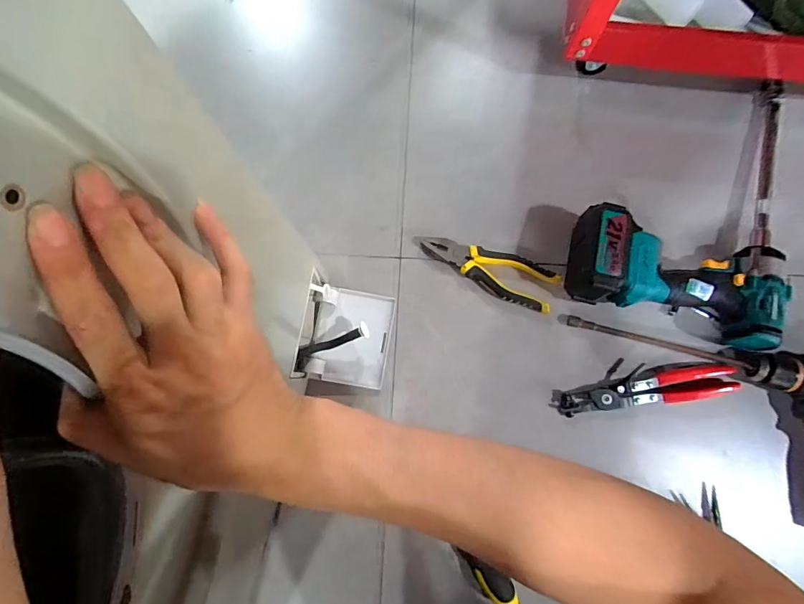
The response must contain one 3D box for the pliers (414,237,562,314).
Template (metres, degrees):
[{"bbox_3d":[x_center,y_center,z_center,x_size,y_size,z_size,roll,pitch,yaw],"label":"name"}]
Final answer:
[{"bbox_3d":[0.109,-0.046,0.565,0.186,0.019,0.056,25,81,5],"label":"pliers"}]

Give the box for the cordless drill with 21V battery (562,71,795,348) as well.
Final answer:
[{"bbox_3d":[0.345,-0.126,0.529,0.210,0.080,0.323,15,80,3],"label":"cordless drill with 21V battery"}]

